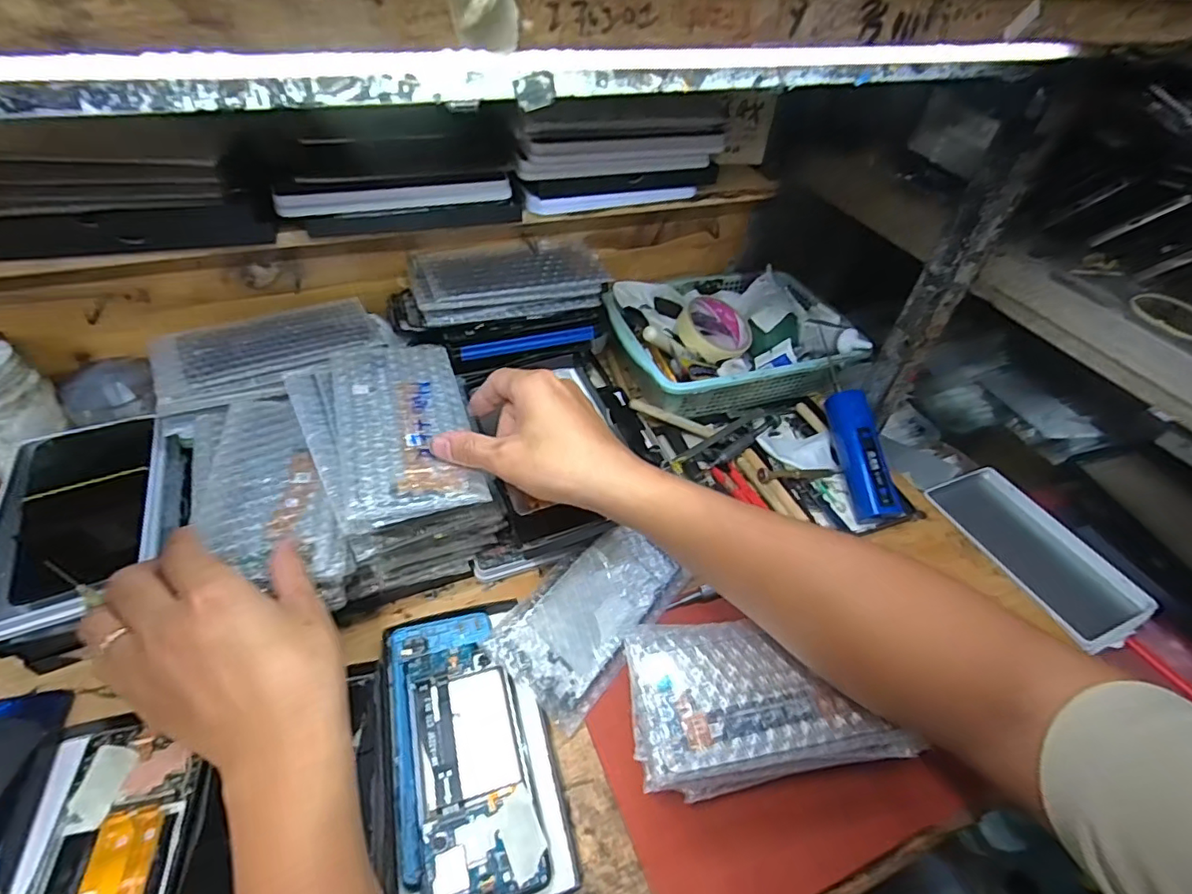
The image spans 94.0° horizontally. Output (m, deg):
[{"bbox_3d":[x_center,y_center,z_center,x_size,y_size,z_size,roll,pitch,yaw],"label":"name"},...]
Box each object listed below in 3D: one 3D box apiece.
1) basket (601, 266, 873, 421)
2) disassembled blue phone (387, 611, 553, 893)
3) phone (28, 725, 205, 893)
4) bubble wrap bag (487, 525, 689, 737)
[{"bbox_3d":[0.154,-0.125,0.659,0.267,0.073,0.192,-7,48,-13],"label":"basket"},{"bbox_3d":[-0.092,0.198,0.374,0.081,0.018,0.183,-11,49,-16],"label":"disassembled blue phone"},{"bbox_3d":[-0.275,0.242,0.311,0.077,0.004,0.159,-6,48,-12],"label":"phone"},{"bbox_3d":[0.000,0.126,0.438,0.086,0.015,0.161,44,55,7],"label":"bubble wrap bag"}]

